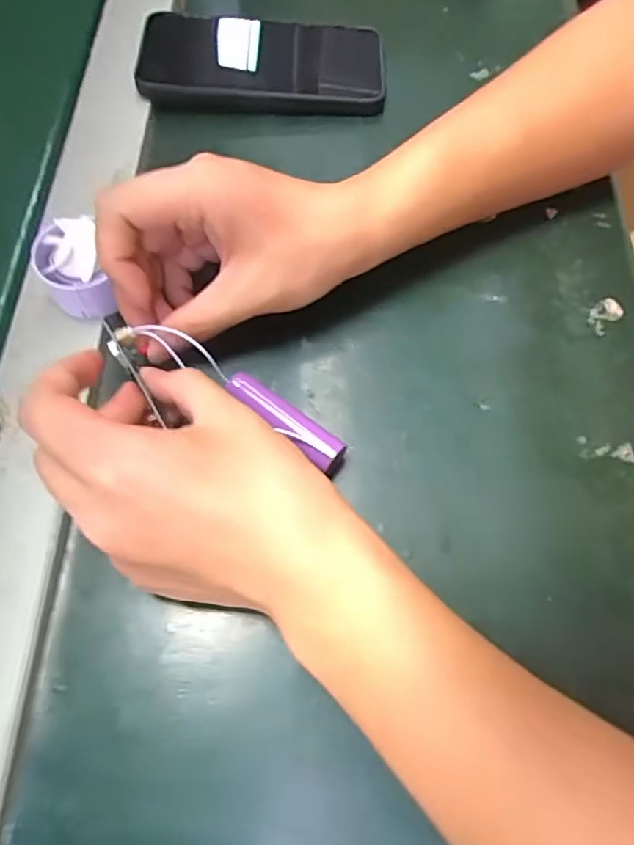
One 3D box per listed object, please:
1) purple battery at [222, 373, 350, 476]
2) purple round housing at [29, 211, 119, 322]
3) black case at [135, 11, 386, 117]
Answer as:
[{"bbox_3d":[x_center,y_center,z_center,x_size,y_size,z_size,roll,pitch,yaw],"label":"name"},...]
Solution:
[{"bbox_3d":[-0.014,0.000,0.276,0.066,0.019,0.016,41,70,15],"label":"purple battery"},{"bbox_3d":[-0.126,-0.078,0.289,0.031,0.033,0.037,-12,67,-8],"label":"purple round housing"},{"bbox_3d":[-0.036,-0.243,0.378,0.160,0.018,0.074,2,66,-2],"label":"black case"}]

